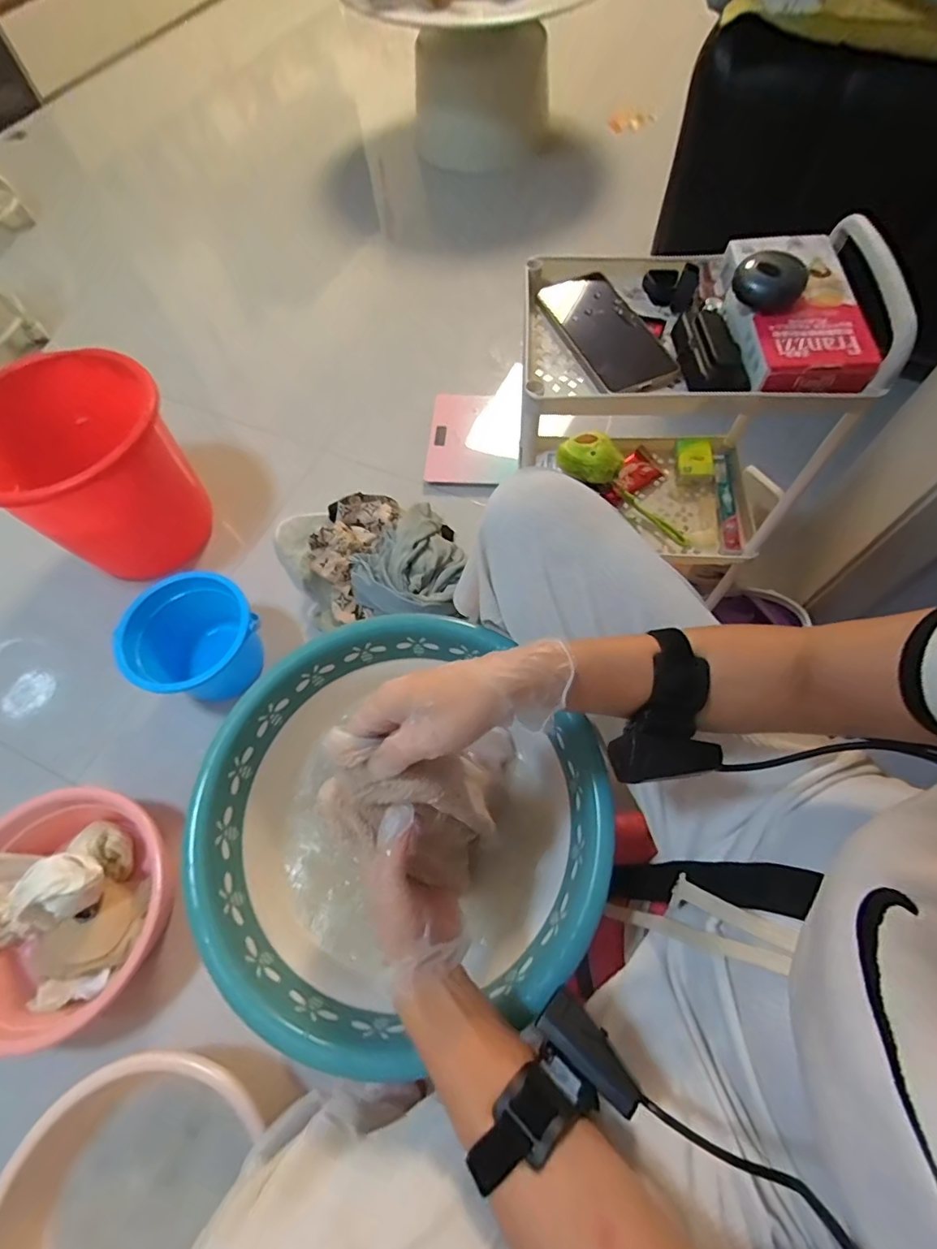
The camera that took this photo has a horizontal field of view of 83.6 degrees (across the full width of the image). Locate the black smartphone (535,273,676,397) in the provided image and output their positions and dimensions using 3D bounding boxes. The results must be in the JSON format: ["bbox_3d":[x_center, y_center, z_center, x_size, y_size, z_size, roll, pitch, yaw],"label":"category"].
[{"bbox_3d":[0.131,-0.290,0.514,0.079,0.014,0.168,-23,65,-8],"label":"black smartphone"}]

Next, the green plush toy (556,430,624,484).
[{"bbox_3d":[0.172,-0.233,0.725,0.088,0.056,0.072,26,68,15],"label":"green plush toy"}]

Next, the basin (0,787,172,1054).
[{"bbox_3d":[-0.571,0.387,0.715,0.268,0.126,0.290,-1,64,2],"label":"basin"}]

